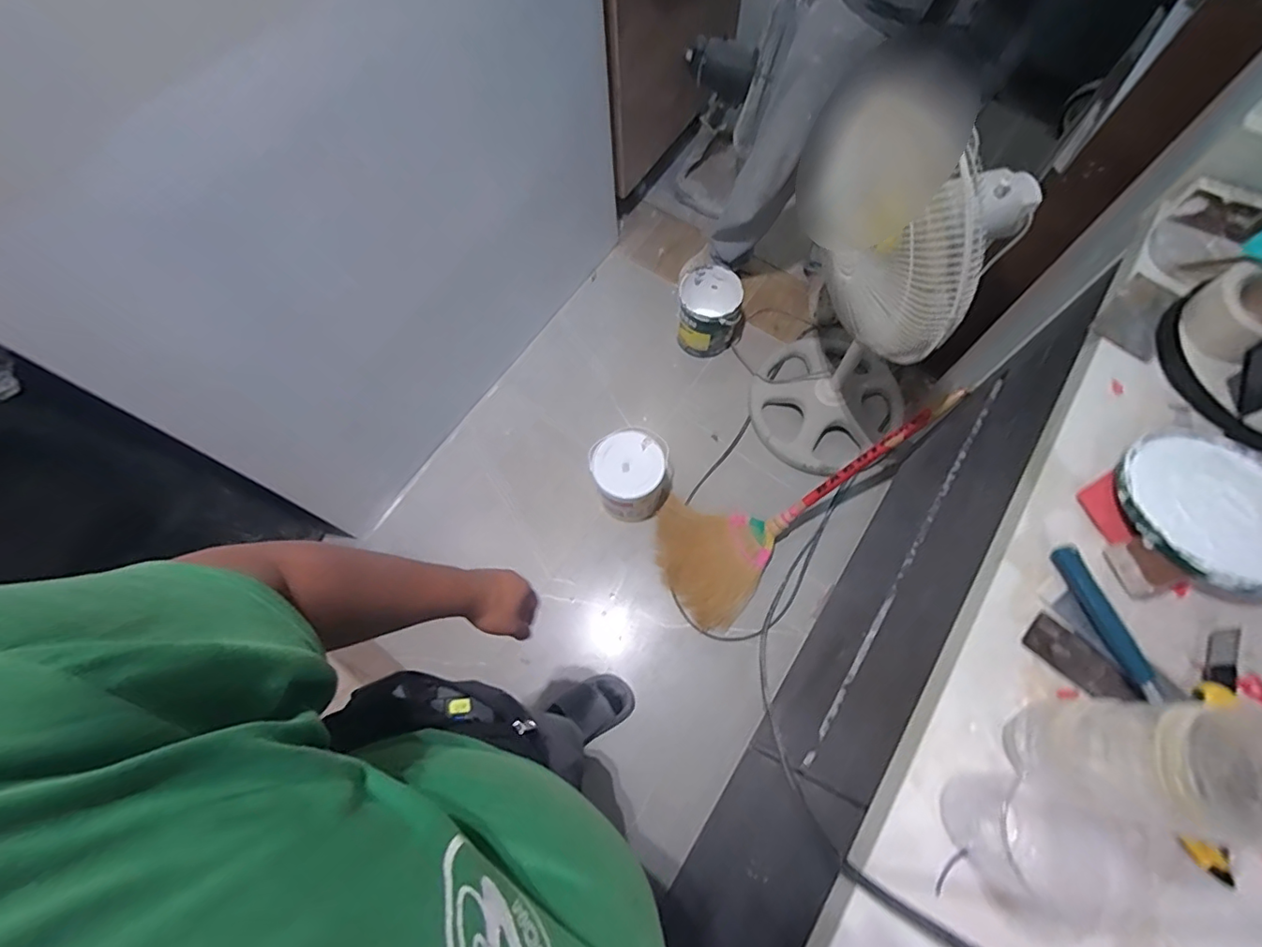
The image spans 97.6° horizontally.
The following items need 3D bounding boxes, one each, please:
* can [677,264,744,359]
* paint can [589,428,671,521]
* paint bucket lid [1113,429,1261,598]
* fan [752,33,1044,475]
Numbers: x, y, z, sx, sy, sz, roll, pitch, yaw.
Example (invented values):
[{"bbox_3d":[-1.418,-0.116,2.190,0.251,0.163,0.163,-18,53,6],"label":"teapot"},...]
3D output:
[{"bbox_3d":[0.223,-0.467,1.607,0.175,0.207,0.189,0,70,1],"label":"can"},{"bbox_3d":[0.010,0.005,1.425,0.209,0.228,0.187,-20,71,-6],"label":"paint can"},{"bbox_3d":[0.580,0.034,0.545,0.176,0.014,0.169,1,58,-2],"label":"paint bucket lid"},{"bbox_3d":[0.528,-0.377,1.190,0.400,0.884,0.519,17,71,8],"label":"fan"}]

